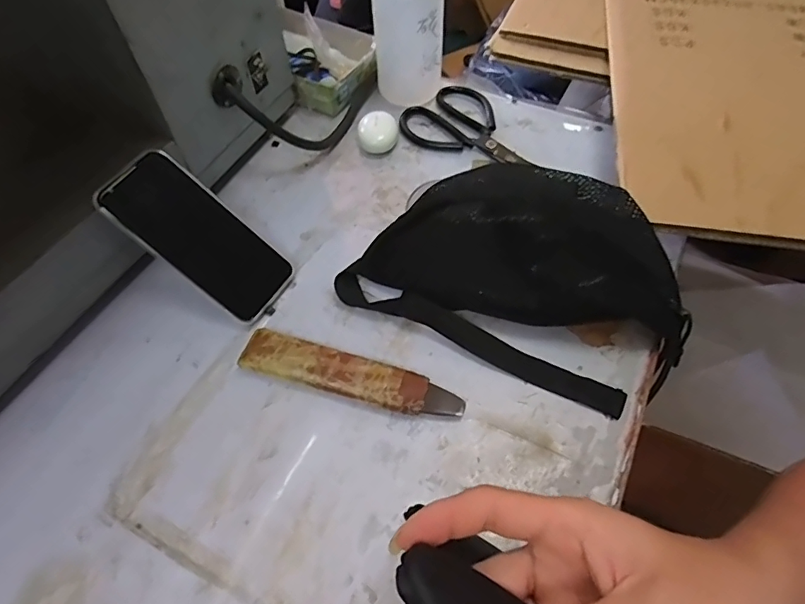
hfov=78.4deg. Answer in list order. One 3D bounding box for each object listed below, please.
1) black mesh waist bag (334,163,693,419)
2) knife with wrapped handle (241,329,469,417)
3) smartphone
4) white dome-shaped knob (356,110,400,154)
[{"bbox_3d":[0.100,-0.034,0.417,0.277,0.097,0.153,21,60,17],"label":"black mesh waist bag"},{"bbox_3d":[-0.043,0.061,0.410,0.186,0.019,0.038,13,58,12],"label":"knife with wrapped handle"},{"bbox_3d":[-0.177,-0.057,0.438,0.164,0.012,0.075,43,62,-15],"label":"smartphone"},{"bbox_3d":[-0.028,-0.197,0.566,0.046,0.028,0.053,-6,56,-1],"label":"white dome-shaped knob"}]

